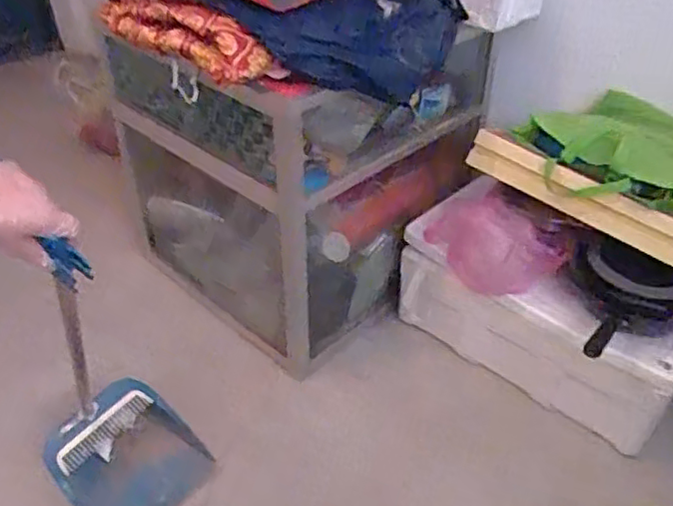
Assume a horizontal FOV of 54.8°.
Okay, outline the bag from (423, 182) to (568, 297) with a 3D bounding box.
[{"bbox_3d":[0.364,-0.016,1.509,0.308,0.219,0.087,24,44,27],"label":"bag"}]

